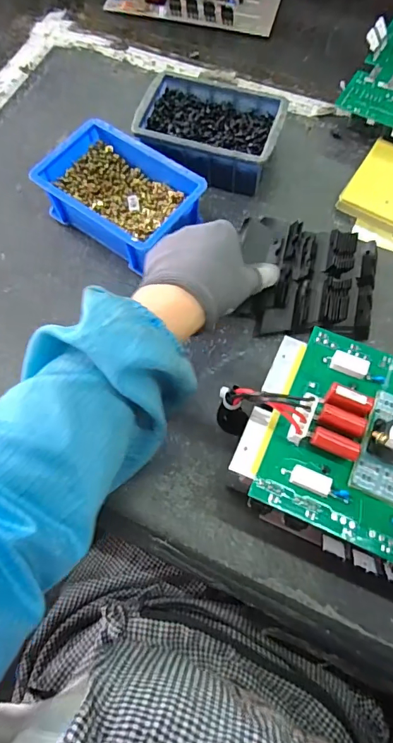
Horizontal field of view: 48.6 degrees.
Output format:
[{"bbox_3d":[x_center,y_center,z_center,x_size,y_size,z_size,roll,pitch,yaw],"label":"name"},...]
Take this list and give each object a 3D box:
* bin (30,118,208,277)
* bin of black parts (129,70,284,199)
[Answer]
[{"bbox_3d":[-0.075,-0.172,0.437,0.148,0.059,0.104,37,75,14],"label":"bin"},{"bbox_3d":[0.016,-0.254,0.470,0.142,0.054,0.104,21,72,9],"label":"bin of black parts"}]

